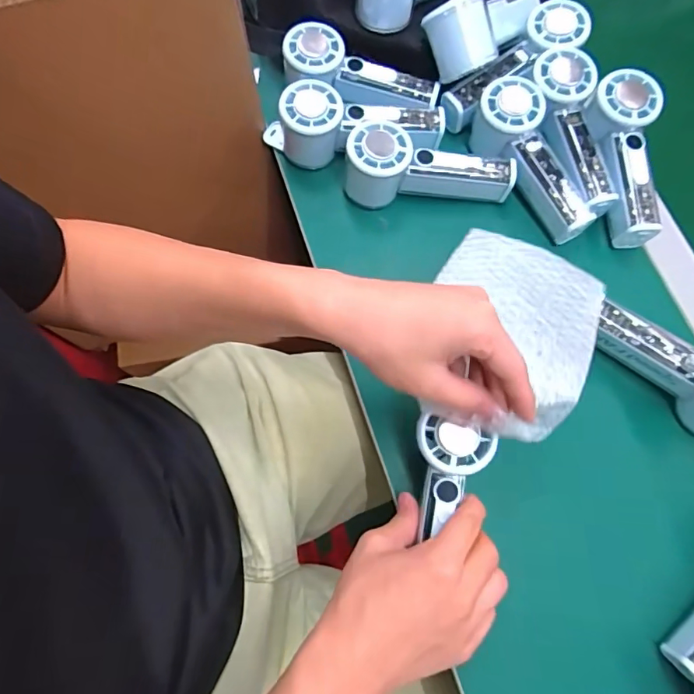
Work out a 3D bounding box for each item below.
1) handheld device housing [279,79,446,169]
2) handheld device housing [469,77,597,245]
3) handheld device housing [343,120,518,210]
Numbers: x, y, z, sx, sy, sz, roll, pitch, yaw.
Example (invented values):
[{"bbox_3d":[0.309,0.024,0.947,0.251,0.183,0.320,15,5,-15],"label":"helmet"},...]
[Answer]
[{"bbox_3d":[0.016,-0.208,0.463,0.148,0.054,0.054,3,72,1],"label":"handheld device housing"},{"bbox_3d":[0.171,-0.169,0.456,0.054,0.048,0.151,-29,89,-9],"label":"handheld device housing"},{"bbox_3d":[0.076,-0.163,0.453,0.155,0.058,0.055,5,72,1],"label":"handheld device housing"}]

